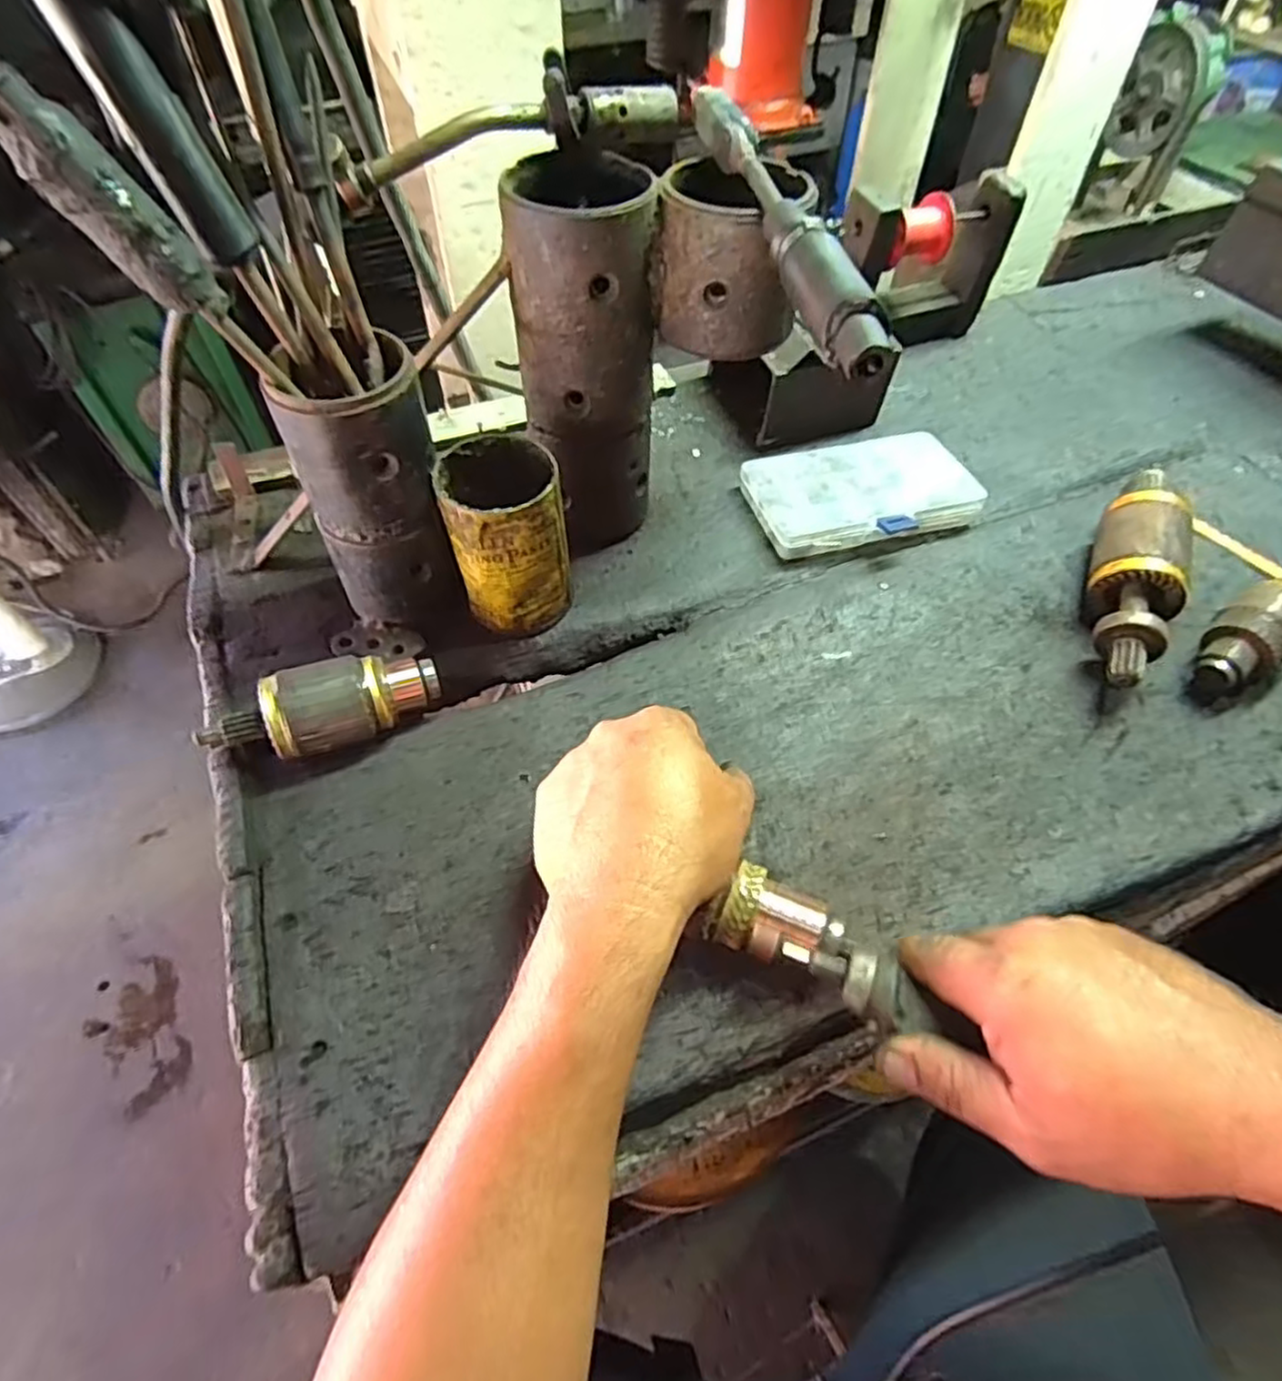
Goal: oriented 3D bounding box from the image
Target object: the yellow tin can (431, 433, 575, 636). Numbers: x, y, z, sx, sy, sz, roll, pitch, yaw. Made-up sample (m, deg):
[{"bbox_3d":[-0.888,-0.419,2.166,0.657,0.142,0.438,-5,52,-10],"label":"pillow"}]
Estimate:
[{"bbox_3d":[-0.088,-0.097,0.486,0.073,0.123,0.071,0,54,0],"label":"yellow tin can"}]

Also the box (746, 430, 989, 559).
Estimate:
[{"bbox_3d":[0.176,-0.158,0.583,0.172,0.031,0.112,-12,55,-9],"label":"box"}]

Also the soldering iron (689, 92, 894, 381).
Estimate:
[{"bbox_3d":[0.070,-0.242,0.363,0.027,0.032,0.251,-9,55,-7],"label":"soldering iron"}]

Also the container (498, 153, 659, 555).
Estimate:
[{"bbox_3d":[-0.033,-0.212,0.493,0.087,0.231,0.093,-1,54,-1],"label":"container"}]

